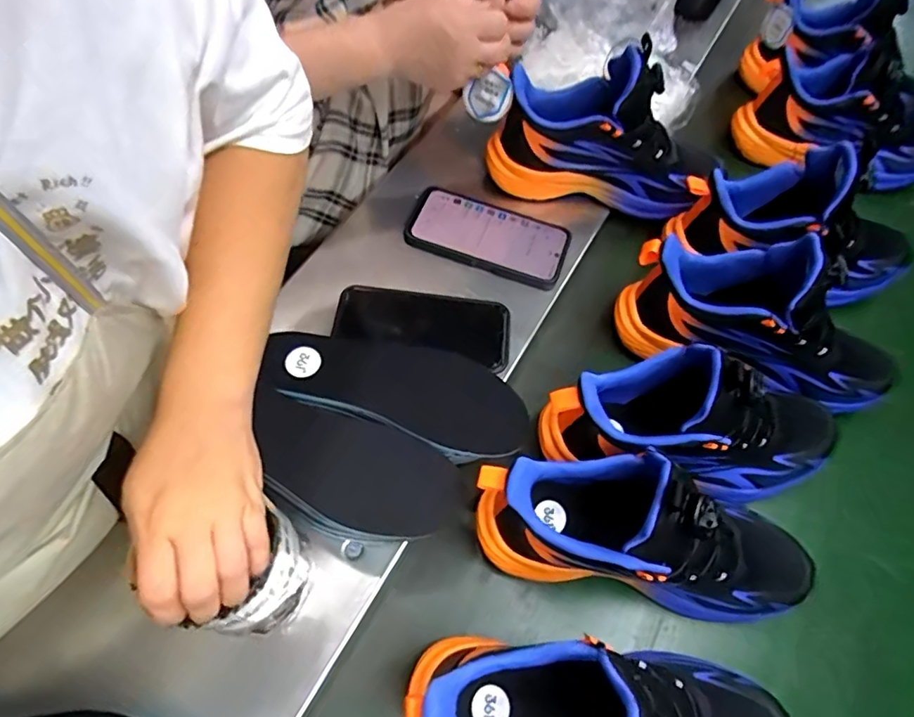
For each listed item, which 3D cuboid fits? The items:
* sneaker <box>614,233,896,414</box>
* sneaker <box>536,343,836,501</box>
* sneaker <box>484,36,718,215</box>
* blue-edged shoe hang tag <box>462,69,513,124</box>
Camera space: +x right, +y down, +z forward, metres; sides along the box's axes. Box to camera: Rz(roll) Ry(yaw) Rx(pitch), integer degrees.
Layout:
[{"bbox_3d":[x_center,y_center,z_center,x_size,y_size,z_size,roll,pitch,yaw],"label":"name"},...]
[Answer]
[{"bbox_3d":[0.278,-0.033,0.501,0.249,0.146,0.089,22,61,14],"label":"sneaker"},{"bbox_3d":[0.200,0.051,0.442,0.255,0.136,0.084,13,57,-11],"label":"sneaker"},{"bbox_3d":[0.147,-0.234,0.564,0.215,0.140,0.090,13,59,9],"label":"sneaker"},{"bbox_3d":[0.030,-0.255,0.542,0.047,0.047,0.011,29,43,18],"label":"blue-edged shoe hang tag"}]

